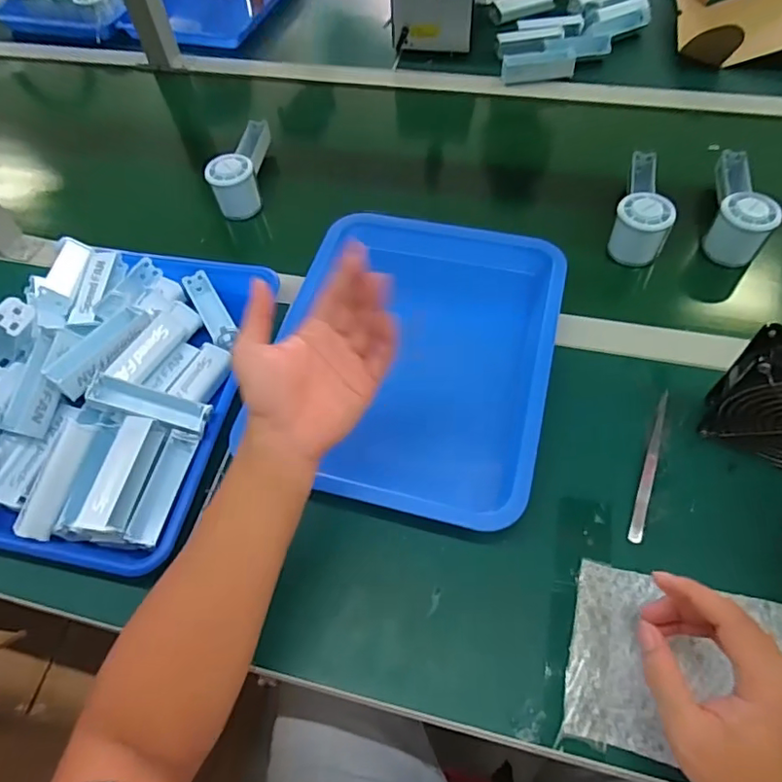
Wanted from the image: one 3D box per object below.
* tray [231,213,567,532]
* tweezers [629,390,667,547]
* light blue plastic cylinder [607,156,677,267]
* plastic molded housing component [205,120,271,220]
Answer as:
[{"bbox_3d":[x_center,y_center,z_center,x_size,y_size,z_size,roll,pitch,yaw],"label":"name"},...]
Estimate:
[{"bbox_3d":[0.024,-0.047,0.542,0.258,0.044,0.339,10,58,10],"label":"tray"},{"bbox_3d":[0.225,0.062,0.478,0.011,0.005,0.146,17,60,15],"label":"tweezers"},{"bbox_3d":[0.287,-0.216,0.623,0.053,0.059,0.152,14,59,13],"label":"light blue plastic cylinder"},{"bbox_3d":[-0.188,-0.294,0.706,0.048,0.060,0.146,1,57,5],"label":"plastic molded housing component"}]

